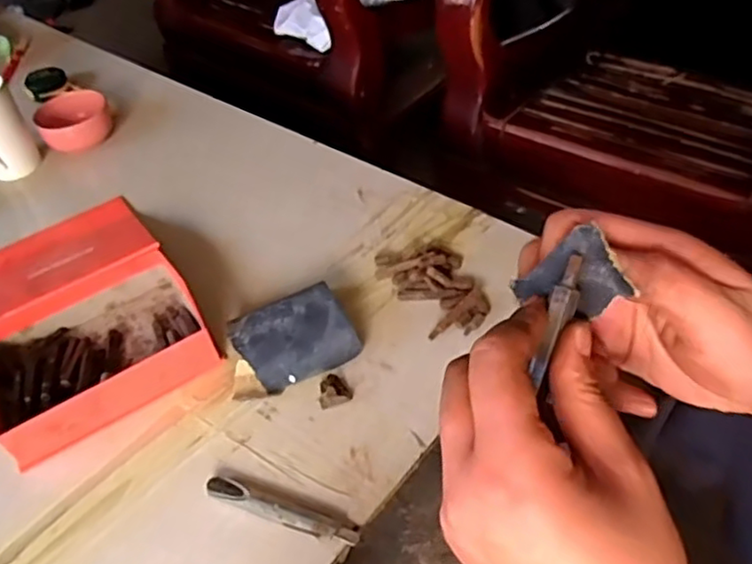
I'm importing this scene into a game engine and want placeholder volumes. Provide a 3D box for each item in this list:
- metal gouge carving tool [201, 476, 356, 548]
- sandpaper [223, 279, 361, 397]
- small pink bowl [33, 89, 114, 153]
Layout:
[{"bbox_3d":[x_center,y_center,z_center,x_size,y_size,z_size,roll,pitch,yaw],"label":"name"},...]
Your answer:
[{"bbox_3d":[-0.081,0.191,0.556,0.139,0.008,0.020,13,50,19],"label":"metal gouge carving tool"},{"bbox_3d":[-0.081,0.056,0.662,0.113,0.044,0.091,-20,48,-12],"label":"sandpaper"},{"bbox_3d":[-0.435,-0.233,0.959,0.099,0.049,0.084,-25,49,-17],"label":"small pink bowl"}]

